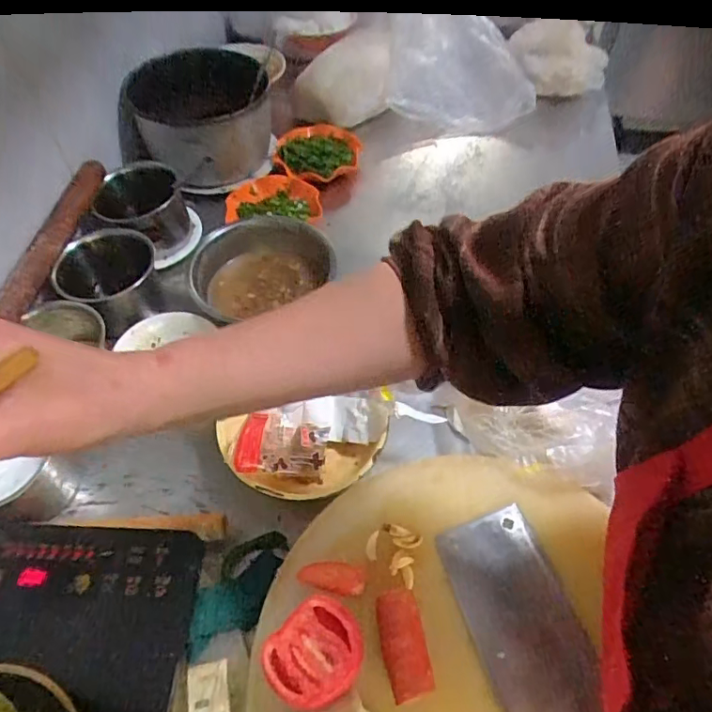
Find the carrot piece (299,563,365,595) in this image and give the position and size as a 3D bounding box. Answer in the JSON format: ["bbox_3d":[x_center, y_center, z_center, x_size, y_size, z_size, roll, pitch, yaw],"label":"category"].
[{"bbox_3d":[-0.023,0.205,0.500,0.063,0.015,0.031,7,53,3],"label":"carrot piece"}]

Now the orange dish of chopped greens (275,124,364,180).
[{"bbox_3d":[-0.062,-0.360,0.950,0.149,0.056,0.116,-11,56,-7],"label":"orange dish of chopped greens"}]

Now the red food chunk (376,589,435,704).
[{"bbox_3d":[0.039,0.244,0.453,0.037,0.028,0.079,-8,54,-8],"label":"red food chunk"}]

